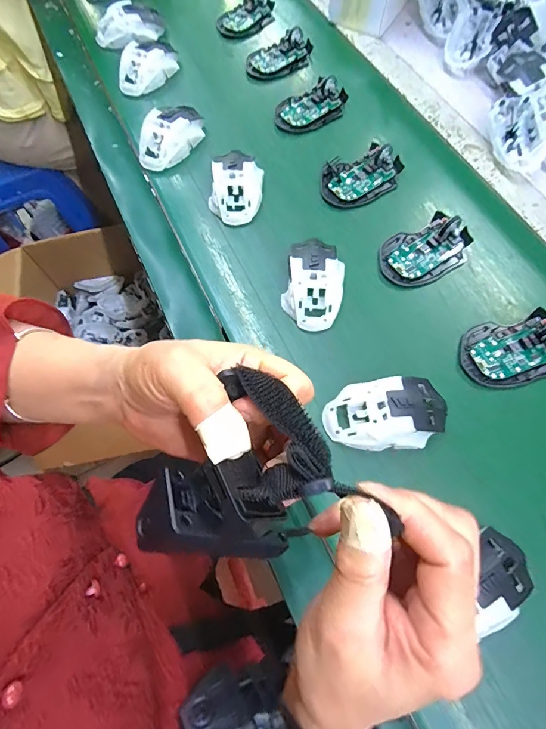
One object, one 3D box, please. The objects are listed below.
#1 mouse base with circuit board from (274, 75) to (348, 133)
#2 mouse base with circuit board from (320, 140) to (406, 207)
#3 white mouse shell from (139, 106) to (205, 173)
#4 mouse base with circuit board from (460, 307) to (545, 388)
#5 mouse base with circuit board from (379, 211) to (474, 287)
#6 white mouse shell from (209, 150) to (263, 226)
[{"bbox_3d":[0.055,-0.375,0.554,0.108,0.024,0.070,-25,70,-9],"label":"mouse base with circuit board"},{"bbox_3d":[0.115,-0.248,0.499,0.112,0.022,0.075,-24,69,-8],"label":"mouse base with circuit board"},{"bbox_3d":[-0.138,-0.315,0.523,0.062,0.039,0.110,33,71,14],"label":"white mouse shell"},{"bbox_3d":[0.255,-0.018,0.399,0.113,0.026,0.071,-12,68,-4],"label":"mouse base with circuit board"},{"bbox_3d":[0.181,-0.136,0.451,0.110,0.024,0.071,-24,69,-8],"label":"mouse base with circuit board"},{"bbox_3d":[-0.047,-0.223,0.482,0.064,0.034,0.092,5,68,3],"label":"white mouse shell"}]

